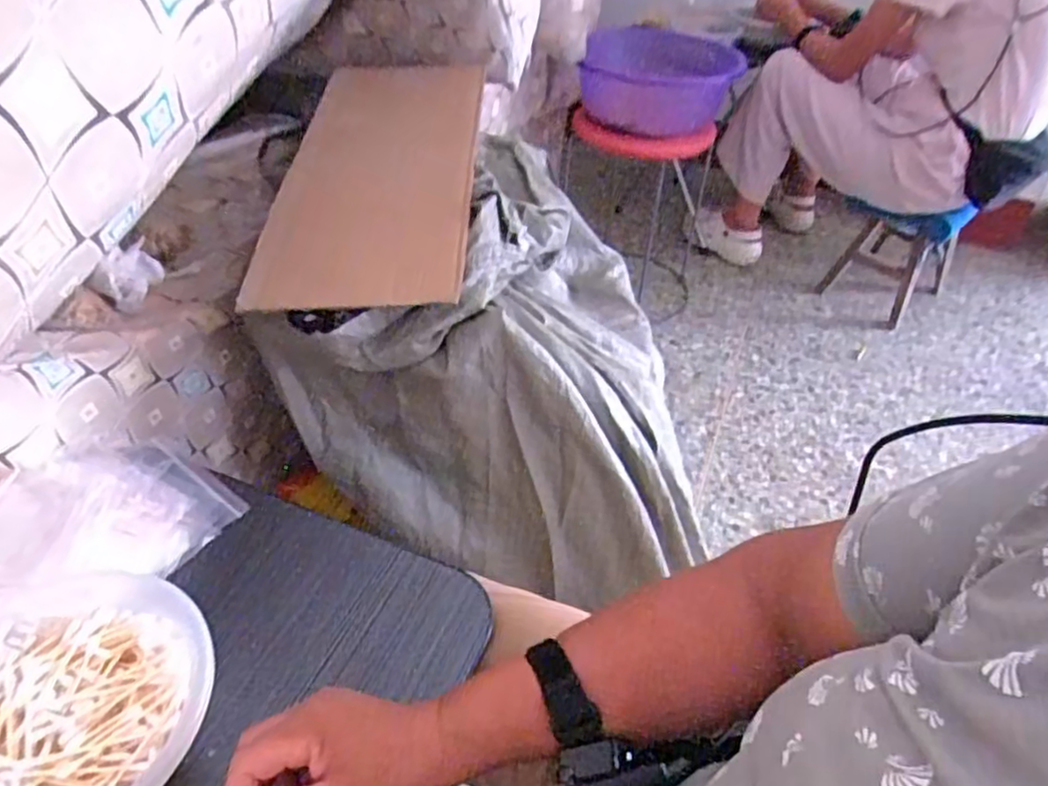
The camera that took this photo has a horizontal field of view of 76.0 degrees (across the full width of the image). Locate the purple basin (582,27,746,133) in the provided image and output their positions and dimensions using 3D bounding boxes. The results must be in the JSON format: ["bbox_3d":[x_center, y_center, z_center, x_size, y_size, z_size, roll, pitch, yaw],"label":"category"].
[{"bbox_3d":[0.306,-0.710,1.523,0.338,0.172,0.285,8,42,4],"label":"purple basin"}]

